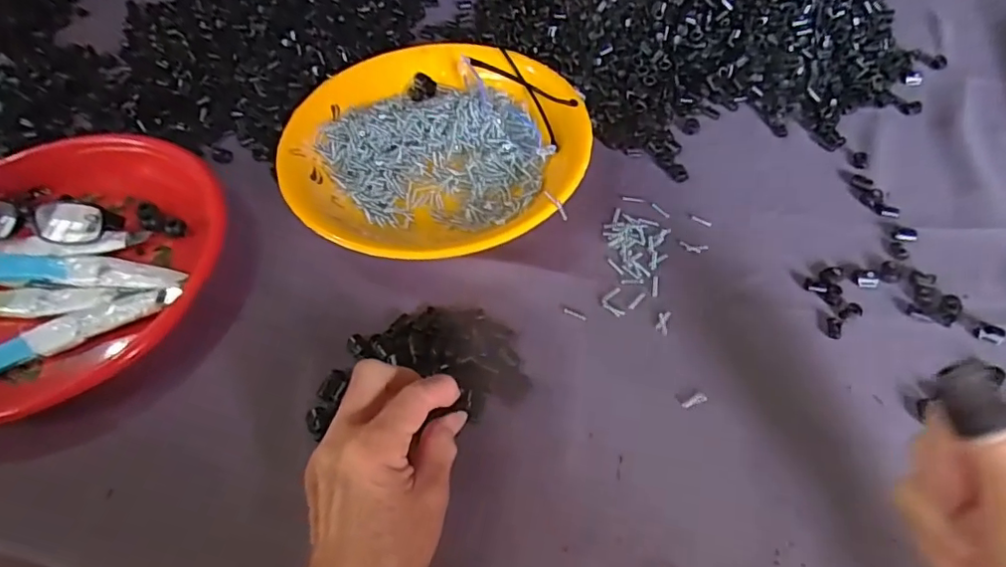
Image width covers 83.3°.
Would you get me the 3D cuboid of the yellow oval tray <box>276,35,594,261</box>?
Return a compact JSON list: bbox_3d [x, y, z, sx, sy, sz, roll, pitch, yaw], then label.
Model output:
[{"bbox_3d":[-0.055,-0.120,0.464,0.230,0.032,0.232,-13,55,-6],"label":"yellow oval tray"}]

